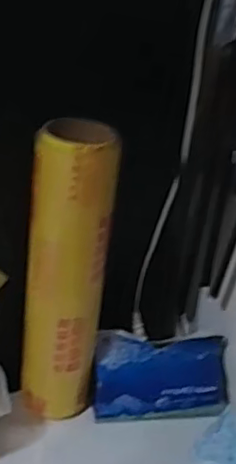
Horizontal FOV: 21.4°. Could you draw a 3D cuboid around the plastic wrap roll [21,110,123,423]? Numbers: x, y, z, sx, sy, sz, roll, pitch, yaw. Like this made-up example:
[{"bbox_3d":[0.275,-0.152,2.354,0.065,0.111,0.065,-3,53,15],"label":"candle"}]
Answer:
[{"bbox_3d":[-0.066,0.062,0.805,0.096,0.395,0.075,6,30,-3],"label":"plastic wrap roll"}]

